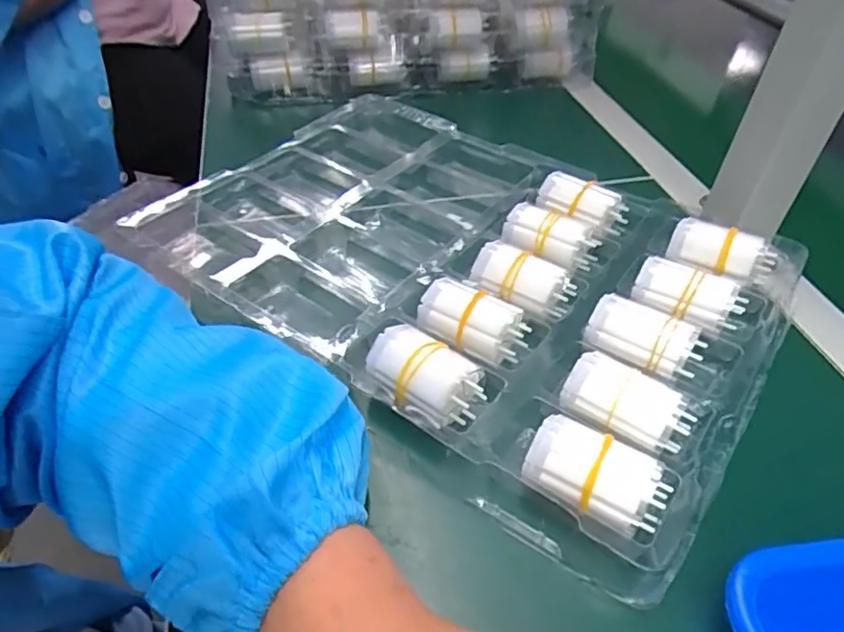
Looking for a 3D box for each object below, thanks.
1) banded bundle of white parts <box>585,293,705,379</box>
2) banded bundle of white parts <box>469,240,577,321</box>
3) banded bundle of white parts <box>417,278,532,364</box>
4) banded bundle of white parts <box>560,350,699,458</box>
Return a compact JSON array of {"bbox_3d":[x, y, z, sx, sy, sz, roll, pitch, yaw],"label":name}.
[{"bbox_3d":[0.130,0.011,0.345,0.063,0.023,0.033,29,49,25],"label":"banded bundle of white parts"},{"bbox_3d":[0.066,-0.024,0.381,0.061,0.027,0.035,25,48,21],"label":"banded bundle of white parts"},{"bbox_3d":[0.029,0.004,0.352,0.064,0.036,0.027,23,47,20],"label":"banded bundle of white parts"},{"bbox_3d":[0.108,0.048,0.312,0.064,0.031,0.031,27,49,23],"label":"banded bundle of white parts"}]

